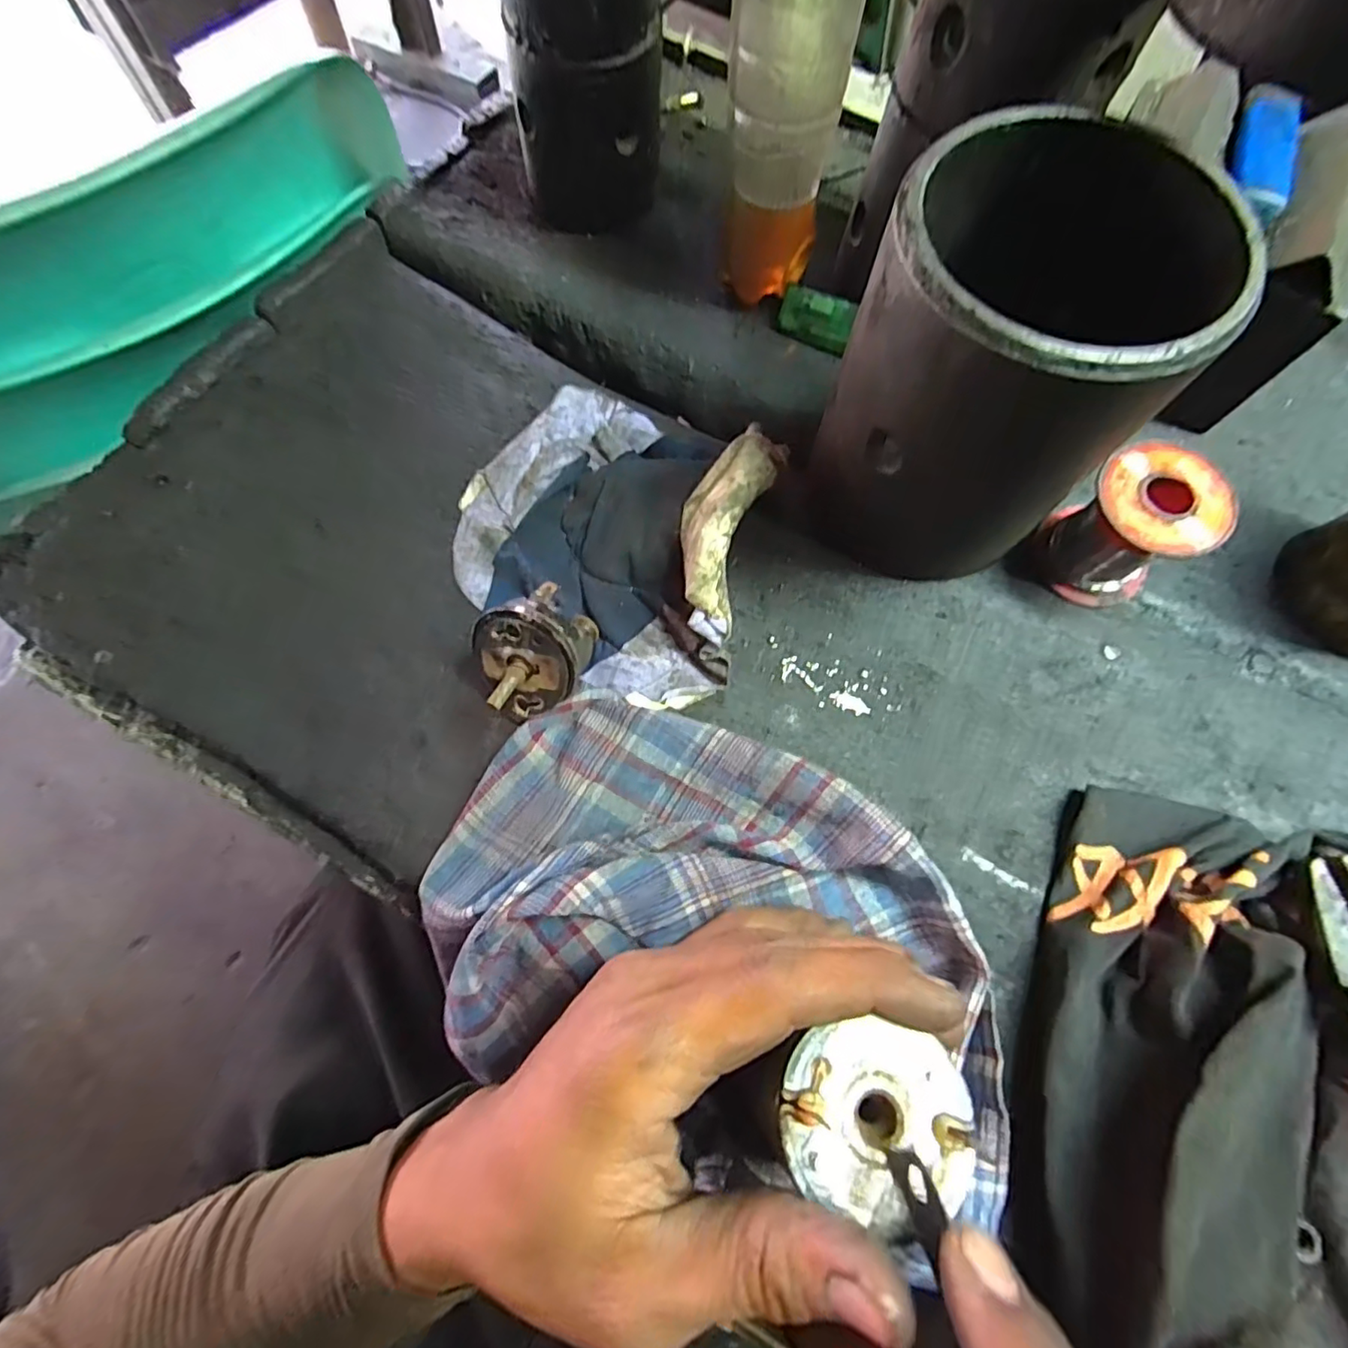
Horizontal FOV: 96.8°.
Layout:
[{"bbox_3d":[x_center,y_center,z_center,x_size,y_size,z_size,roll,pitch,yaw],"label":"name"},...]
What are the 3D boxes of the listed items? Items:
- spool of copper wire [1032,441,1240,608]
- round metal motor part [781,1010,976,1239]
[{"bbox_3d":[0.201,-0.063,0.269,0.048,0.057,0.052,1,71,-1],"label":"spool of copper wire"},{"bbox_3d":[0.050,0.112,0.150,0.046,0.010,0.041,11,71,2],"label":"round metal motor part"}]

